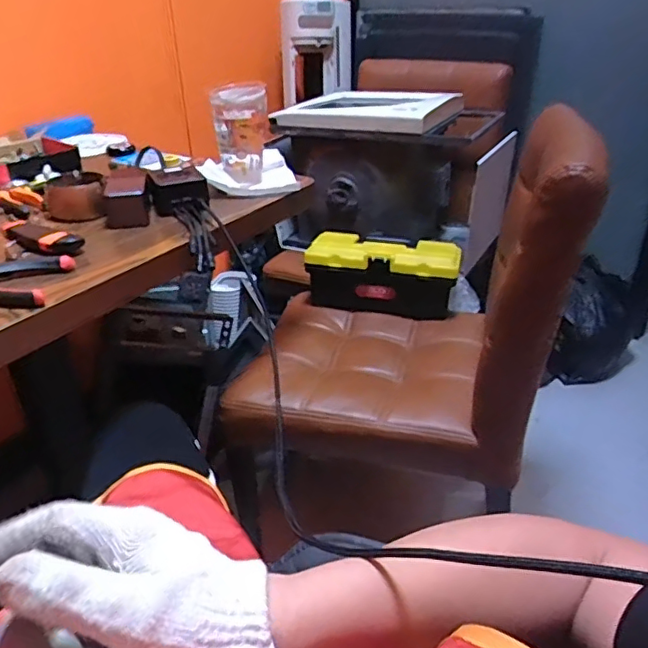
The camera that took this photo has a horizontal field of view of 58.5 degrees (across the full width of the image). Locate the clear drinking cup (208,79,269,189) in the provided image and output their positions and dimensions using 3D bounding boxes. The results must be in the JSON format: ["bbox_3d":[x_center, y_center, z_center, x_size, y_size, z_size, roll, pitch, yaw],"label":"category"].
[{"bbox_3d":[-0.128,-0.300,0.909,0.081,0.144,0.097,-5,30,-6],"label":"clear drinking cup"}]

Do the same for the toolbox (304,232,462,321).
[{"bbox_3d":[0.120,-0.092,1.172,0.295,0.136,0.120,11,32,19],"label":"toolbox"}]

